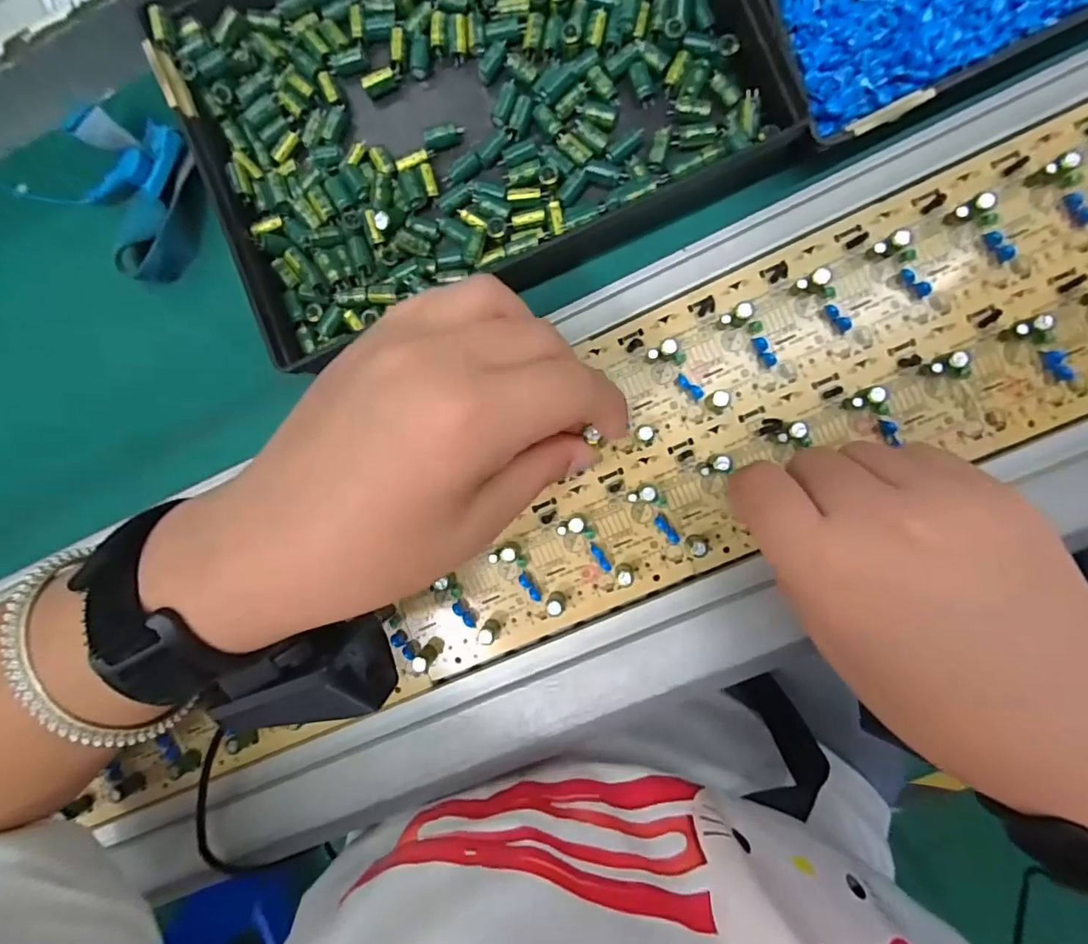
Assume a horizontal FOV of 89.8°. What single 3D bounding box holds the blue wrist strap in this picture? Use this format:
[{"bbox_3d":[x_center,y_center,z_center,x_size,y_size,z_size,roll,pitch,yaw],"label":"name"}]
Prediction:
[{"bbox_3d":[-0.189,-0.127,0.255,0.047,0.030,0.068,16,93,5],"label":"blue wrist strap"}]

